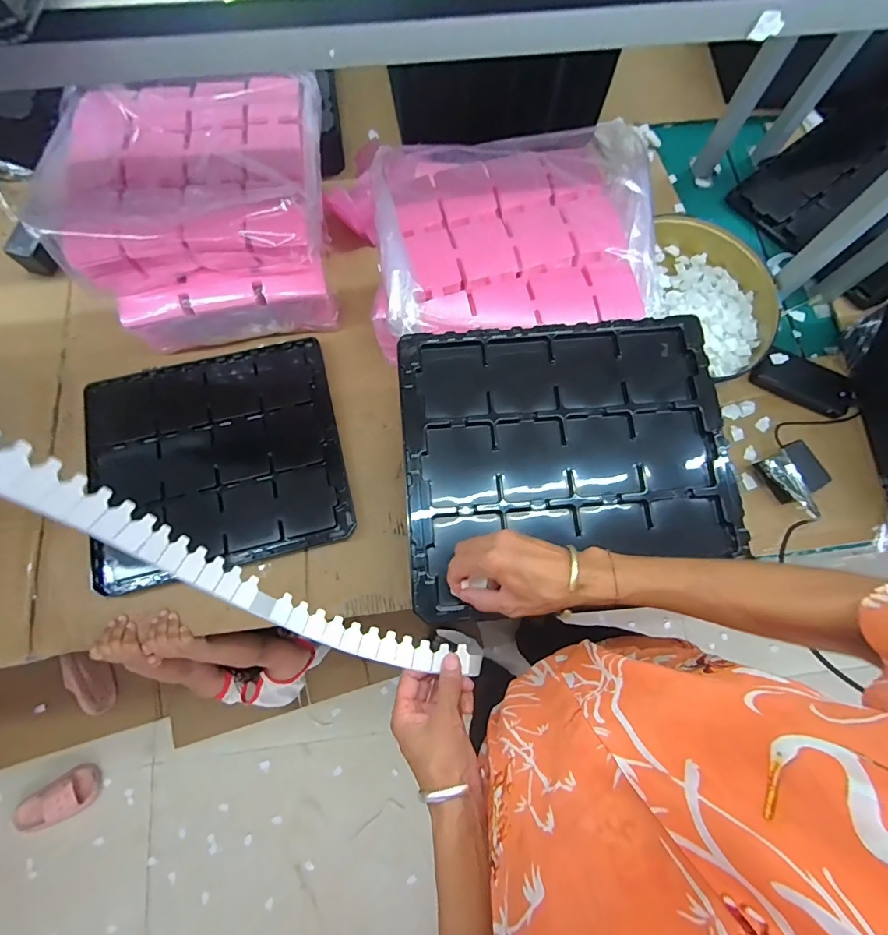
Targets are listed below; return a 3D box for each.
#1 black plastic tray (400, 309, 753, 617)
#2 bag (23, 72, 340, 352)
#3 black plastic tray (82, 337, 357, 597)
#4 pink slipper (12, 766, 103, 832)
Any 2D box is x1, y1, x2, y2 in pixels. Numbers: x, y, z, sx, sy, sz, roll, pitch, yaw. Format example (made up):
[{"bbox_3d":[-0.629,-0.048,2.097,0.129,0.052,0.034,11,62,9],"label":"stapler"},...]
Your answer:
[{"bbox_3d":[0.141,-0.011,0.514,0.370,0.027,0.323,-4,75,-3],"label":"black plastic tray"},{"bbox_3d":[-0.356,-0.364,0.687,0.382,0.194,0.283,-11,76,-5],"label":"bag"},{"bbox_3d":[-0.352,-0.018,0.692,0.374,0.030,0.341,-13,76,-5],"label":"black plastic tray"},{"bbox_3d":[-1.043,0.896,1.181,0.217,0.075,0.104,-27,78,-9],"label":"pink slipper"}]

